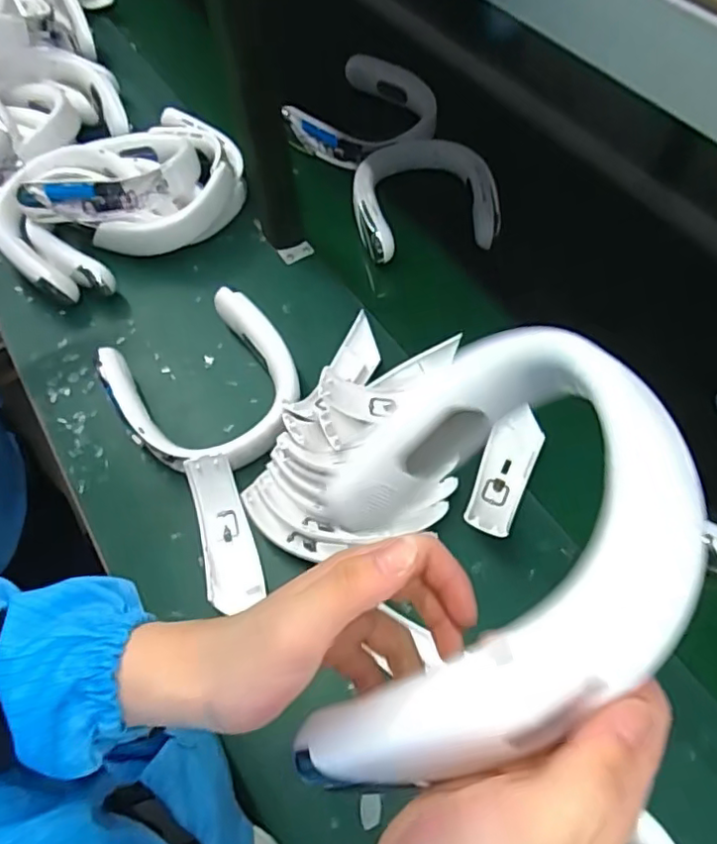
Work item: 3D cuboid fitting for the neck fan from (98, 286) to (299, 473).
[{"bbox_3d":[-0.160,-0.036,0.656,0.182,0.052,0.198,-32,63,-14],"label":"neck fan"}]

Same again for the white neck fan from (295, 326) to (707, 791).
[{"bbox_3d":[0.050,0.045,0.274,0.184,0.041,0.190,-36,33,29],"label":"white neck fan"}]

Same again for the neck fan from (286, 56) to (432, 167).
[{"bbox_3d":[0.014,-0.456,0.898,0.199,0.058,0.187,-2,60,3],"label":"neck fan"}]

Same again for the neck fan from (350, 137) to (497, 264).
[{"bbox_3d":[0.084,-0.305,0.805,0.180,0.041,0.195,-9,60,-1],"label":"neck fan"}]

